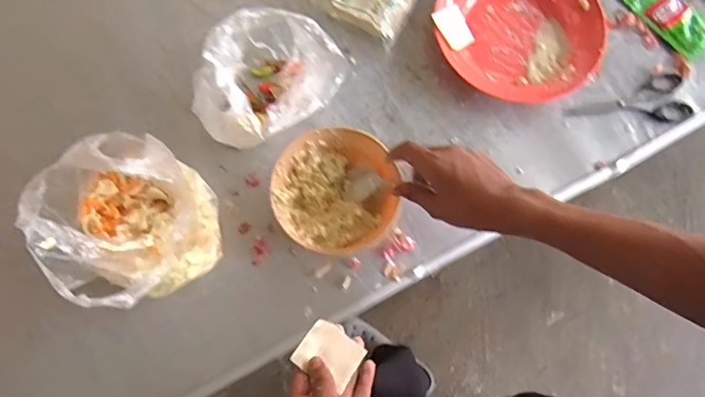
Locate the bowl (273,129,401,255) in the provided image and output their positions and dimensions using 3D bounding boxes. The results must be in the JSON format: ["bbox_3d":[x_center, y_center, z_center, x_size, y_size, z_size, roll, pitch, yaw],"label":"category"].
[{"bbox_3d":[-0.020,-0.008,0.611,0.138,0.046,0.141,0,78,1],"label":"bowl"}]

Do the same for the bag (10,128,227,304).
[{"bbox_3d":[-0.226,0.028,0.533,0.146,0.181,0.161,0,75,1],"label":"bag"}]

